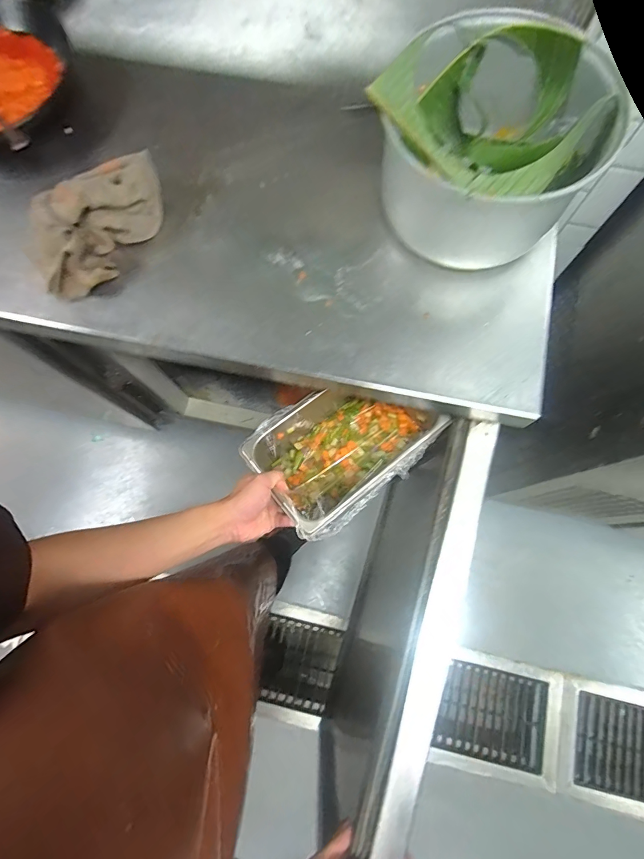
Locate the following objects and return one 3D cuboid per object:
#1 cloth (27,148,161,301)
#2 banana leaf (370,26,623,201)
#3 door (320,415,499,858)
[{"bbox_3d":[-0.269,-0.245,0.484,0.105,0.069,0.186,30,78,8],"label":"cloth"},{"bbox_3d":[0.181,-0.330,0.453,0.198,0.106,0.189,0,75,1],"label":"banana leaf"},{"bbox_3d":[0.148,0.279,0.774,0.082,0.609,0.499,18,77,4],"label":"door"}]

